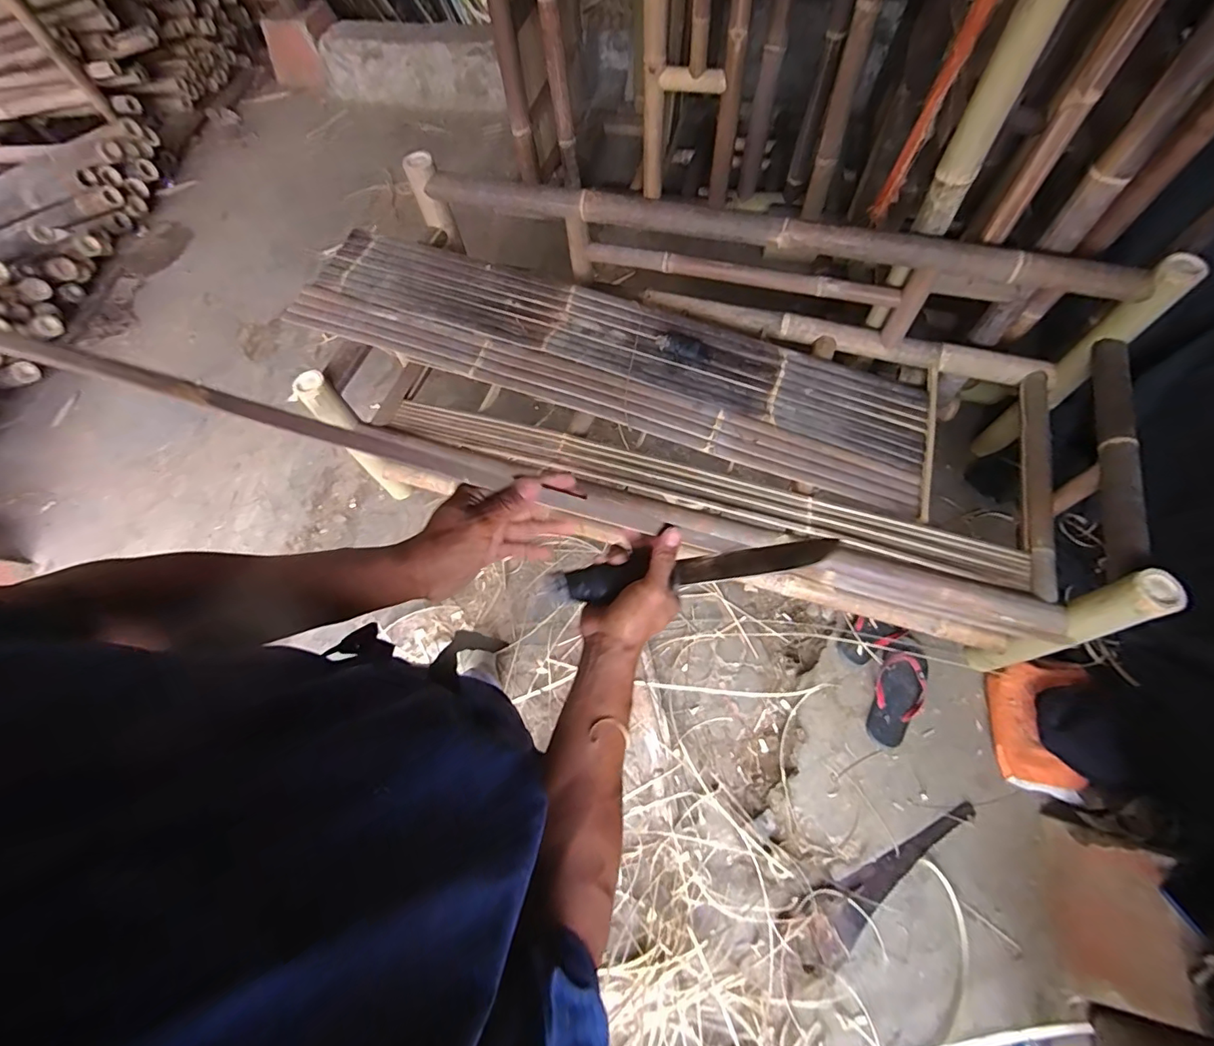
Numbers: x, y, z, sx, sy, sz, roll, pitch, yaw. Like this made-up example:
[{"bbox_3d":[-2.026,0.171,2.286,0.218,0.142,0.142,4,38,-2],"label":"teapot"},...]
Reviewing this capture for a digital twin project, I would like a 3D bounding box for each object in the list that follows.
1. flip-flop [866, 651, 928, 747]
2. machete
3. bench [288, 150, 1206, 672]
[{"bbox_3d":[0.684,0.406,1.191,0.107,0.042,0.229,26,68,14],"label":"flip-flop"},{"bbox_3d":[0.081,0.043,0.495,0.267,0.018,0.043,-8,64,4],"label":"machete"},{"bbox_3d":[0.183,-0.305,1.223,1.874,0.512,0.691,16,66,10],"label":"bench"}]

